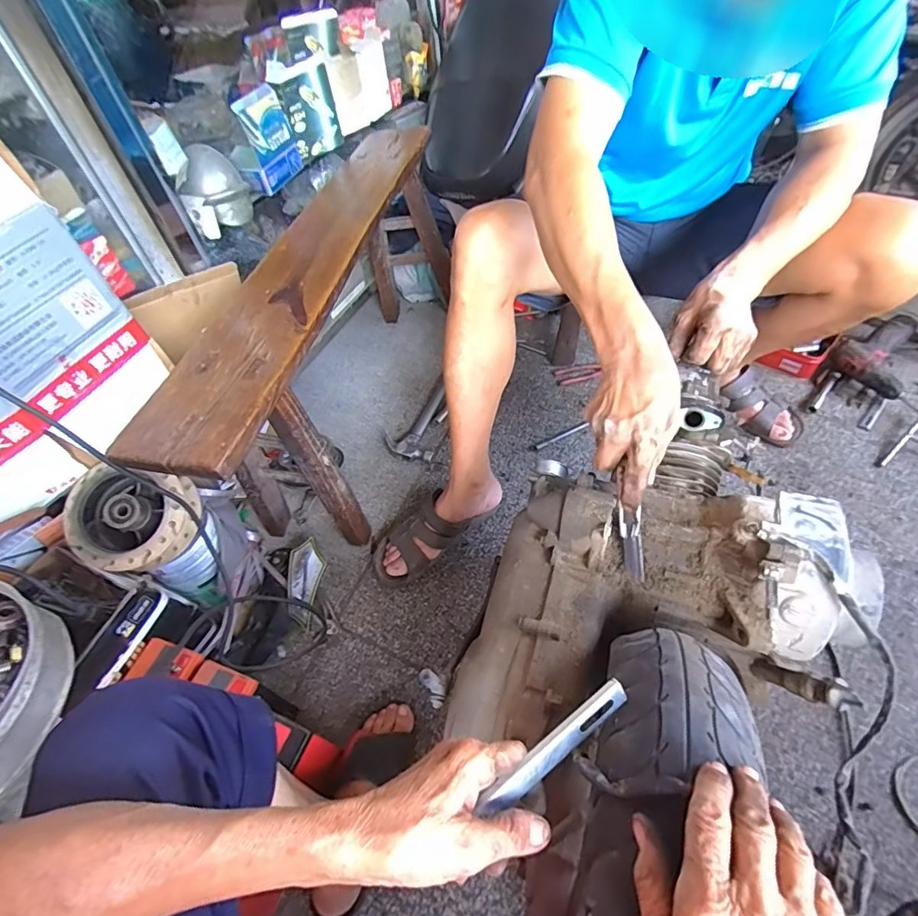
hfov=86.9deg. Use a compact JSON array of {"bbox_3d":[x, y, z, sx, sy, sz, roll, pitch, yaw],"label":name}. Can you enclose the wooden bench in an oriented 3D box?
[{"bbox_3d":[-0.209,-0.230,0.928,0.175,0.383,0.905,4,52,10],"label":"wooden bench"}]

